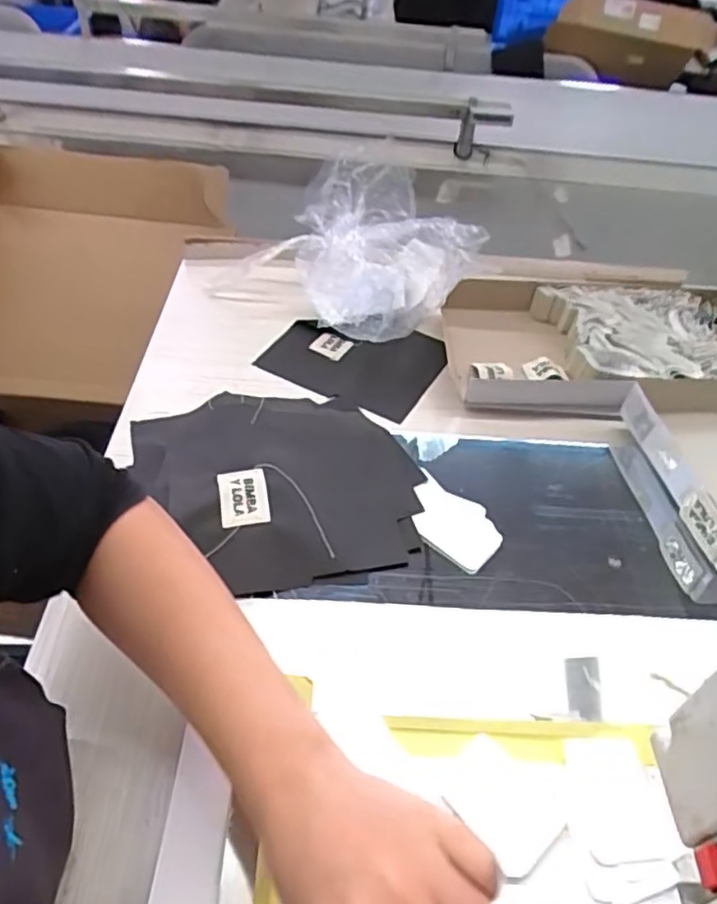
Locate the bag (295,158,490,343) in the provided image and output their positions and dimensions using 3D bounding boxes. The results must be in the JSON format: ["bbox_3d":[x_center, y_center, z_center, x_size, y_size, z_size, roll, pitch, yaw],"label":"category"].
[{"bbox_3d":[0.015,-0.212,0.697,0.165,0.114,0.251,-15,50,-19],"label":"bag"}]

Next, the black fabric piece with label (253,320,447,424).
[{"bbox_3d":[-0.001,-0.099,0.656,0.158,0.018,0.134,25,53,13],"label":"black fabric piece with label"}]

